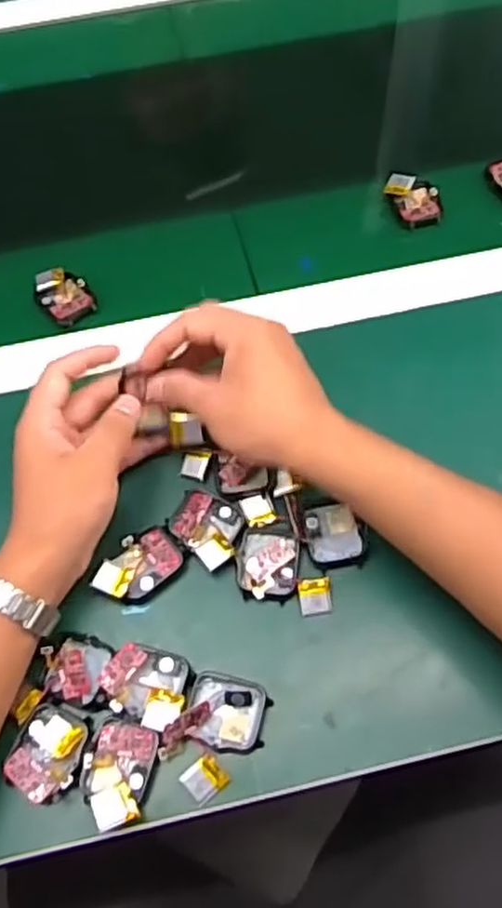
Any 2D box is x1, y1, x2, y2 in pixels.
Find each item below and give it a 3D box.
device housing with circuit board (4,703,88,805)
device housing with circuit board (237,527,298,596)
[{"bbox_3d":[-0.114,0.166,0.406,0.036,0.006,0.048,16,65,10],"label":"device housing with circuit board"},{"bbox_3d":[0.010,0.066,0.453,0.037,0.011,0.045,-1,63,2],"label":"device housing with circuit board"}]

